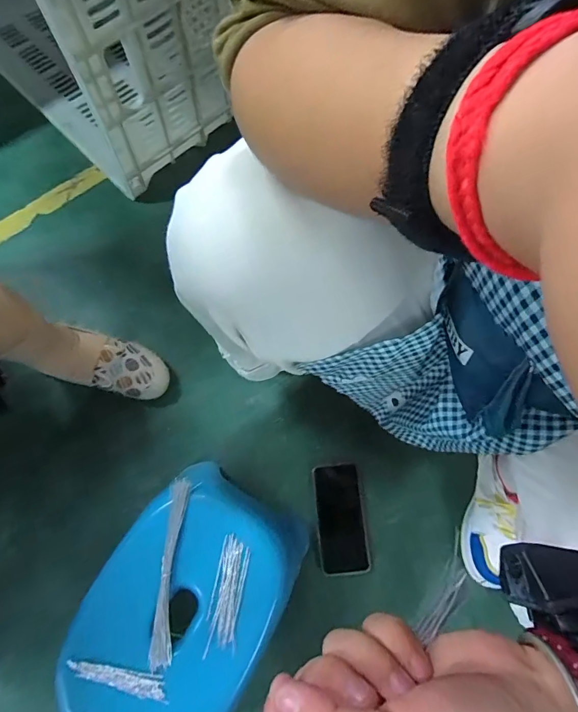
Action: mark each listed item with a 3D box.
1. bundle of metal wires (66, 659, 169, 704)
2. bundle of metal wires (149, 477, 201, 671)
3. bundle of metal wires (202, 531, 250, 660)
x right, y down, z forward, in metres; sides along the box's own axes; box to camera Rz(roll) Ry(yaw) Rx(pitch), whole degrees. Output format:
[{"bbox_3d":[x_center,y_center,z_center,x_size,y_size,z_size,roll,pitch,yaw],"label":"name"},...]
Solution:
[{"bbox_3d":[-0.179,0.339,0.407,0.105,0.005,0.021,10,72,2],"label":"bundle of metal wires"},{"bbox_3d":[-0.134,0.238,0.436,0.032,0.013,0.190,6,73,0],"label":"bundle of metal wires"},{"bbox_3d":[-0.069,0.265,0.435,0.034,0.004,0.113,9,72,1],"label":"bundle of metal wires"}]

